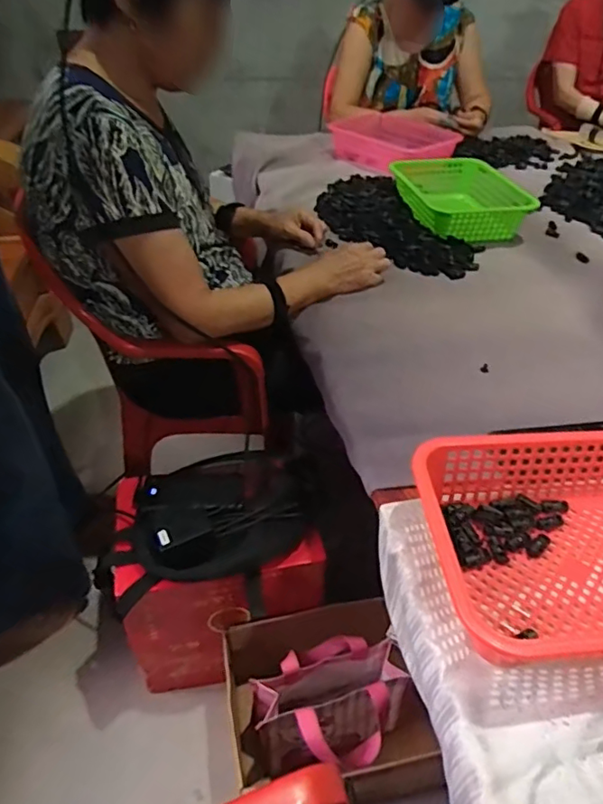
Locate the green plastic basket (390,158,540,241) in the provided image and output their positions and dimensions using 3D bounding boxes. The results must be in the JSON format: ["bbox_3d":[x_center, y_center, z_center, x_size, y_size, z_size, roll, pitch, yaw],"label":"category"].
[{"bbox_3d":[0.325,-0.418,1.155,0.222,0.079,0.275,-9,42,-12],"label":"green plastic basket"}]

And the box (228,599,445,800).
[{"bbox_3d":[0.026,0.448,0.837,0.255,0.156,0.224,-8,42,-11],"label":"box"}]

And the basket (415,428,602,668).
[{"bbox_3d":[0.263,0.131,0.516,0.297,0.081,0.216,-3,42,-1],"label":"basket"}]

